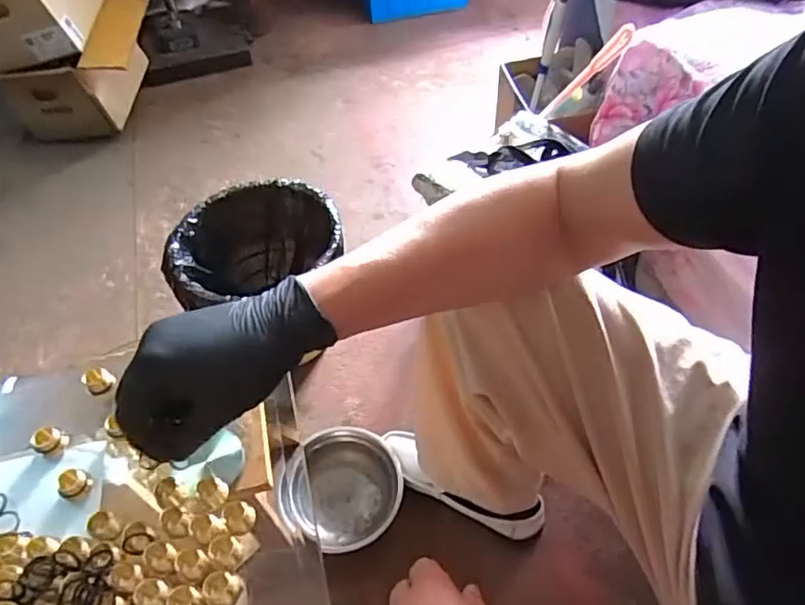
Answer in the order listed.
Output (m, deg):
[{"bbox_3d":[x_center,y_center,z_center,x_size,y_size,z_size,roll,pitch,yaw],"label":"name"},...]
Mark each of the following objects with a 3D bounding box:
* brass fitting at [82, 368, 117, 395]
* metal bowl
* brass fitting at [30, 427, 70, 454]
[{"bbox_3d":[-0.245,0.062,0.464,0.014,0.018,0.021,35,61,28],"label":"brass fitting"},{"bbox_3d":[-0.086,0.283,0.877,0.172,0.071,0.175,-2,51,2],"label":"metal bowl"},{"bbox_3d":[-0.266,0.104,0.433,0.015,0.020,0.021,26,57,22],"label":"brass fitting"}]

